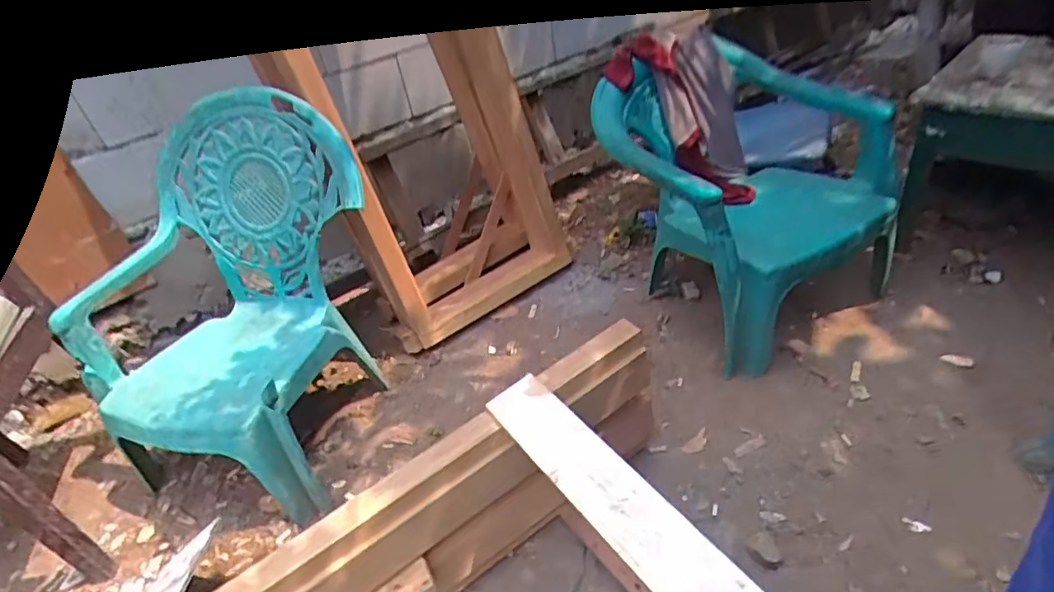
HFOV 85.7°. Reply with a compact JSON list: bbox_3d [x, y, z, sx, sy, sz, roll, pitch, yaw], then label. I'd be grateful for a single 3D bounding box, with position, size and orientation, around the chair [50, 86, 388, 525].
[{"bbox_3d":[-0.601,0.017,1.133,0.503,0.608,0.491,-1,37,17],"label":"chair"}]

